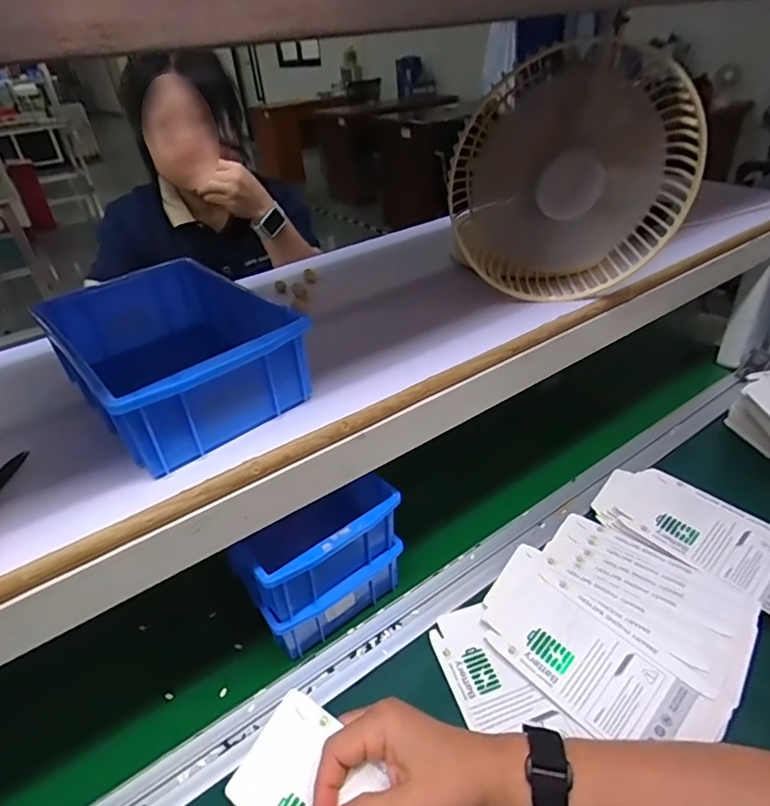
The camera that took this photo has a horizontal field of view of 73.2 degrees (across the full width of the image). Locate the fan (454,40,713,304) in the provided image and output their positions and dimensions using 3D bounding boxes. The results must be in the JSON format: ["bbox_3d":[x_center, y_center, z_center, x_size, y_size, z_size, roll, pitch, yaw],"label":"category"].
[{"bbox_3d":[0.162,-0.196,0.467,0.197,0.185,0.103,1,35,10],"label":"fan"}]

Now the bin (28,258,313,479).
[{"bbox_3d":[-0.155,-0.036,0.384,0.126,0.066,0.191,-30,42,-31],"label":"bin"}]

